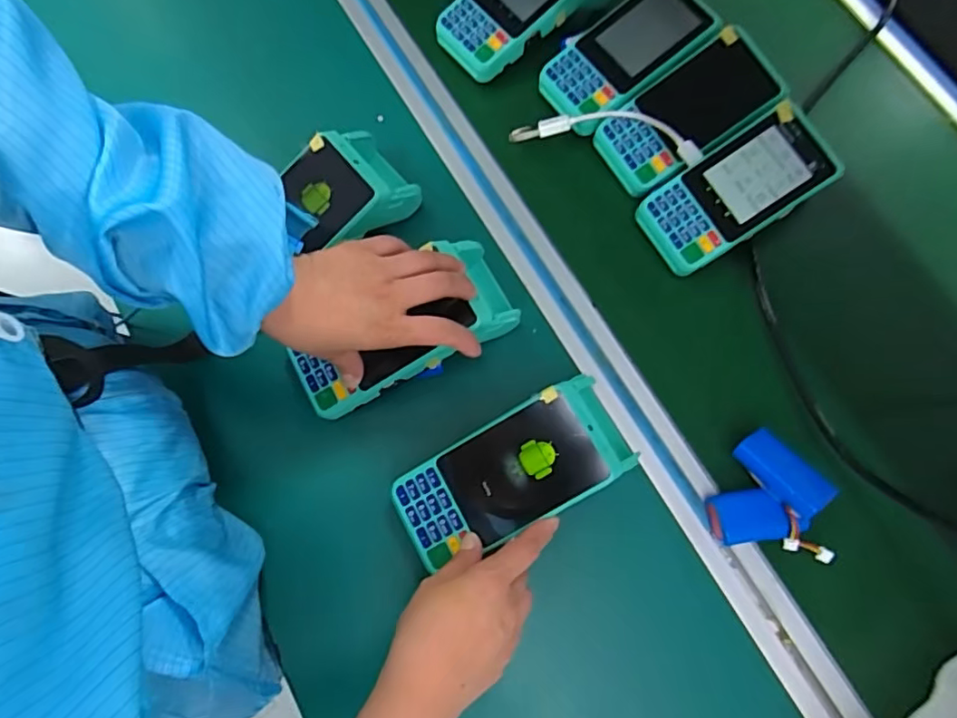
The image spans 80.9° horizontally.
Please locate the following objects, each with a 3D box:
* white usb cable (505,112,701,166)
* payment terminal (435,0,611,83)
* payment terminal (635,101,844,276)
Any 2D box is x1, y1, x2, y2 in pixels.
[{"bbox_3d":[0.112,-0.198,0.495,0.162,0.030,0.035,15,75,3],"label":"white usb cable"},{"bbox_3d":[0.042,-0.334,0.521,0.162,0.056,0.077,-41,79,-11],"label":"payment terminal"},{"bbox_3d":[0.209,-0.138,0.460,0.149,0.020,0.078,-34,84,8],"label":"payment terminal"}]

